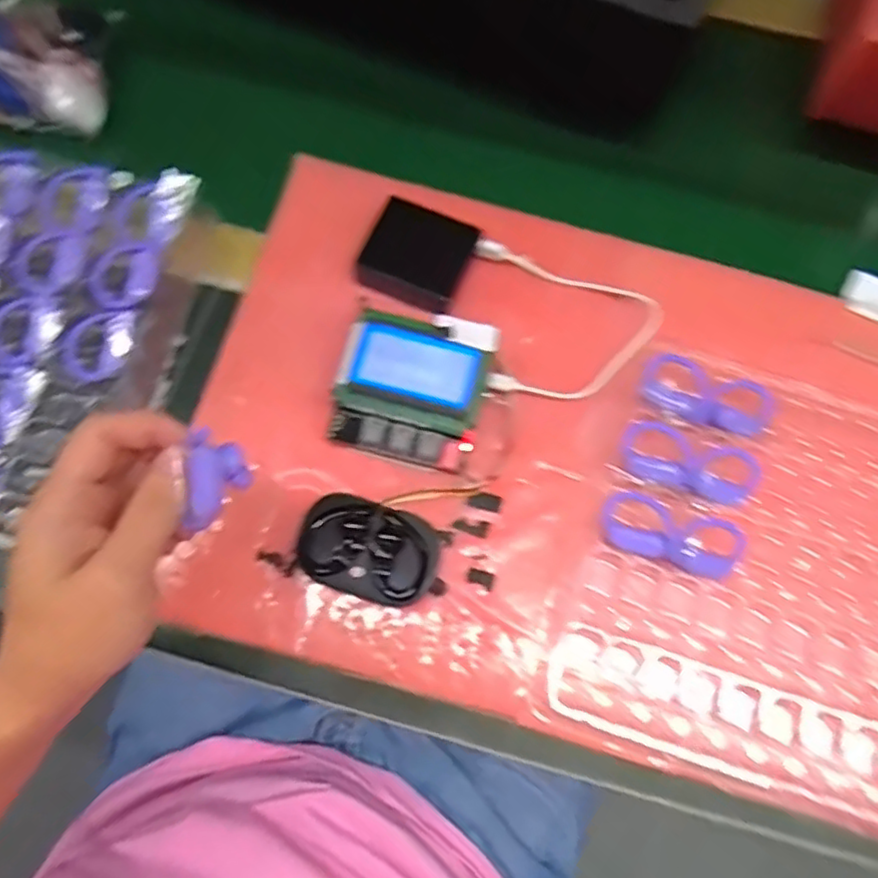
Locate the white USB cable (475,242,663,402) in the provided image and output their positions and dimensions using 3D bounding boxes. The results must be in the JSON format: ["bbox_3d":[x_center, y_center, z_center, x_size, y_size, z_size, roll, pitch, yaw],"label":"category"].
[{"bbox_3d":[0.090,-0.084,0.470,0.125,0.017,0.111,3,76,-1],"label":"white USB cable"}]

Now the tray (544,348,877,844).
[{"bbox_3d":[0.218,0.090,0.424,0.245,0.033,0.253,20,76,4],"label":"tray"}]

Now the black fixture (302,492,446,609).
[{"bbox_3d":[-0.043,0.071,0.426,0.086,0.026,0.058,17,76,3],"label":"black fixture"}]

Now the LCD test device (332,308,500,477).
[{"bbox_3d":[-0.017,-0.031,0.443,0.093,0.044,0.091,13,76,2],"label":"LCD test device"}]

